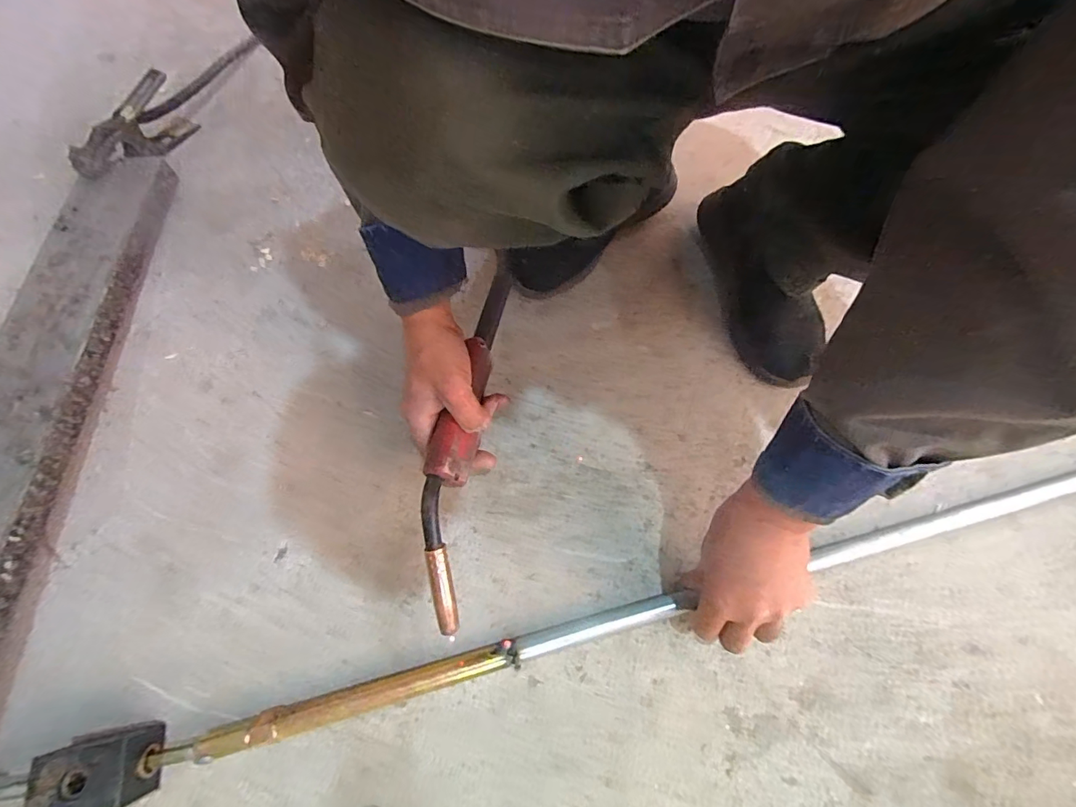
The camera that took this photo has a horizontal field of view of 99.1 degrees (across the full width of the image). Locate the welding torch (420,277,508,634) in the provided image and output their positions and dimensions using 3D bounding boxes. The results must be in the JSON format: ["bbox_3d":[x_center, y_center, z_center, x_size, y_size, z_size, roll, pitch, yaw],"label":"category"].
[{"bbox_3d":[-0.069,0.013,0.441,0.048,0.062,0.363,8,61,1],"label":"welding torch"}]

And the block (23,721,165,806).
[{"bbox_3d":[-0.337,0.280,0.352,0.074,0.047,0.053,-9,67,-7],"label":"block"}]

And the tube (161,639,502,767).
[{"bbox_3d":[-0.161,0.252,0.387,0.277,0.028,0.024,-12,67,-8],"label":"tube"}]

